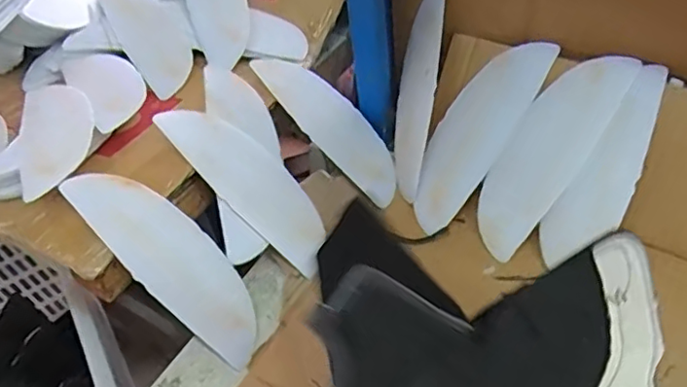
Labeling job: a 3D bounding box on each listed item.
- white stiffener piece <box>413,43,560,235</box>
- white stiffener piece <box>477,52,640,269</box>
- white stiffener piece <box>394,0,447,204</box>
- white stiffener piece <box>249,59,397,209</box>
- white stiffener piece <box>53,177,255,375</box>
[{"bbox_3d":[0.117,-0.055,0.551,0.062,0.008,0.188,32,89,30],"label":"white stiffener piece"},{"bbox_3d":[0.172,-0.036,0.520,0.063,0.007,0.190,34,91,32],"label":"white stiffener piece"},{"bbox_3d":[0.068,-0.094,0.574,0.009,0.190,0.059,5,8,-25],"label":"white stiffener piece"},{"bbox_3d":[-0.010,-0.071,0.611,0.188,0.004,0.067,45,55,7],"label":"white stiffener piece"},{"bbox_3d":[-0.137,0.053,0.491,0.192,0.015,0.062,44,78,-2],"label":"white stiffener piece"}]

